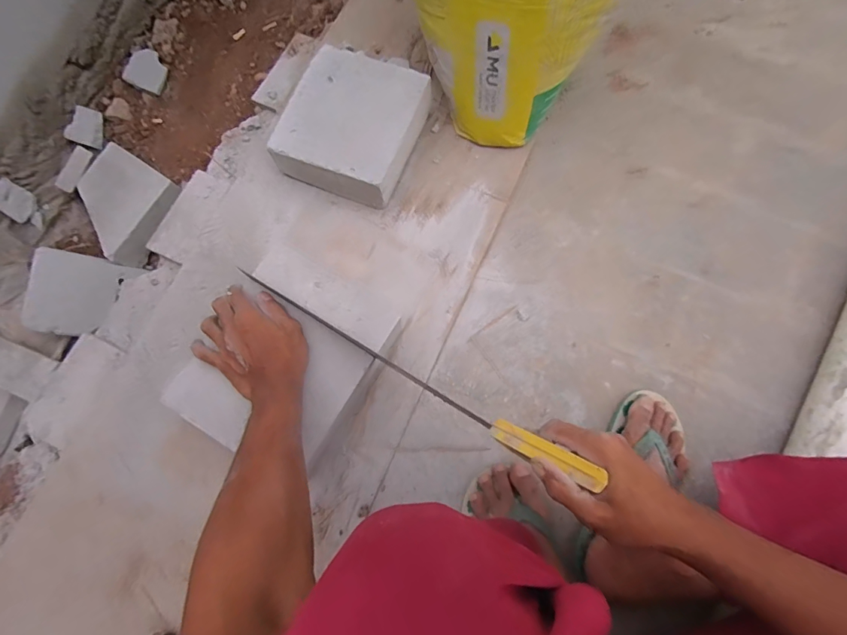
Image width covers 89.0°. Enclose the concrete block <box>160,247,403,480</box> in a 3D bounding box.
[{"bbox_3d":[-0.163,0.056,0.546,0.193,0.080,0.227,31,81,6],"label":"concrete block"}]

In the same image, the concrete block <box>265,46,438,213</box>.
[{"bbox_3d":[-0.101,-0.282,0.641,0.180,0.081,0.195,22,83,5],"label":"concrete block"}]

